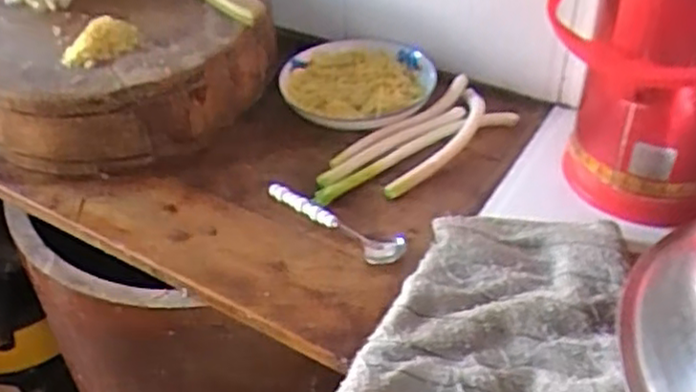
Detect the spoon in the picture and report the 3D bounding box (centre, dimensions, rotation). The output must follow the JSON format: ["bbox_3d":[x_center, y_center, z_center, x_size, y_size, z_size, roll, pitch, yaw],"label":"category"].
[{"bbox_3d":[-0.012,0.025,0.712,0.162,0.016,0.036,30,52,32],"label":"spoon"}]

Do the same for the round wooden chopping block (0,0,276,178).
[{"bbox_3d":[-0.311,-0.192,0.901,0.348,0.108,0.381,-21,44,-18],"label":"round wooden chopping block"}]

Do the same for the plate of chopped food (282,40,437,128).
[{"bbox_3d":[0.002,-0.151,0.894,0.187,0.039,0.200,-2,42,2],"label":"plate of chopped food"}]

